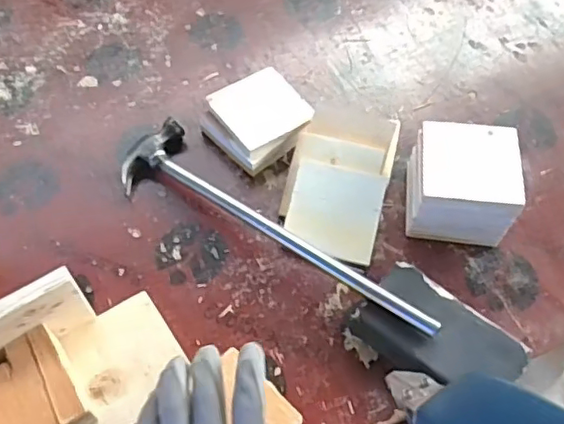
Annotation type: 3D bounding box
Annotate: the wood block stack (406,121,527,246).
[{"bbox_3d":[0.176,-0.027,0.593,0.096,0.081,0.093,5,59,3],"label":"wood block stack"}]

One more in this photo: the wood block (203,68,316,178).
[{"bbox_3d":[-0.027,-0.102,0.662,0.103,0.038,0.102,-30,64,-17],"label":"wood block"}]

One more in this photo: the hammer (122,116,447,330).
[{"bbox_3d":[-0.009,0.013,0.580,0.353,0.052,0.087,32,64,17],"label":"hammer"}]

